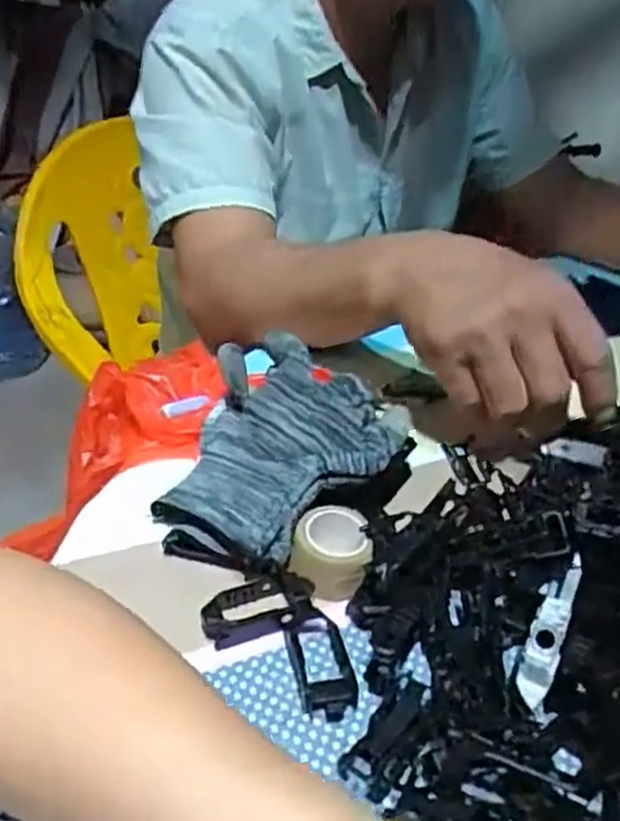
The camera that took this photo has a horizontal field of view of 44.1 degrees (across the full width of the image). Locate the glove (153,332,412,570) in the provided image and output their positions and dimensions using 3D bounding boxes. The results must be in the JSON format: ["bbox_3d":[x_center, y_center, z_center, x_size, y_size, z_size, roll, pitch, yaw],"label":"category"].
[{"bbox_3d":[-0.018,0.018,0.400,0.113,0.040,0.135,17,34,20],"label":"glove"}]

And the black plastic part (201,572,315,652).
[{"bbox_3d":[-0.022,0.087,0.335,0.049,0.015,0.022,-7,33,-19],"label":"black plastic part"}]

